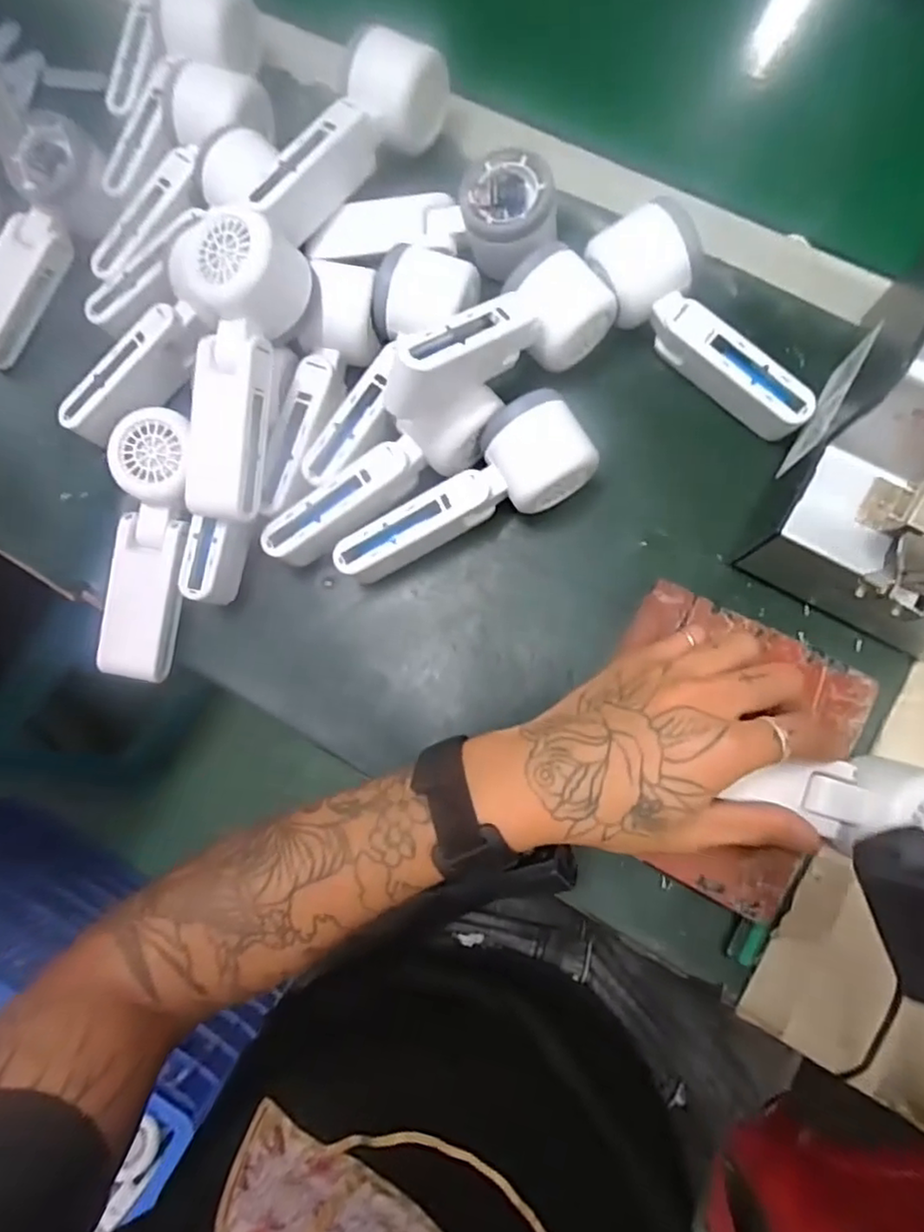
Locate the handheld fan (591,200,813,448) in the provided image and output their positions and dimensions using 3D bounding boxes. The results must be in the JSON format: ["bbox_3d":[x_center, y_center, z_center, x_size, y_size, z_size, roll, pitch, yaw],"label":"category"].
[{"bbox_3d":[0.141,-0.176,0.400,0.054,0.053,0.168,-33,80,0],"label":"handheld fan"}]

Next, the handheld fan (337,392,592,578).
[{"bbox_3d":[0.002,-0.071,0.406,0.167,0.048,0.059,-32,80,0],"label":"handheld fan"}]

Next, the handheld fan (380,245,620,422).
[{"bbox_3d":[0.017,-0.165,0.377,0.160,0.051,0.061,-34,80,-24],"label":"handheld fan"}]

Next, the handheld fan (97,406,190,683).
[{"bbox_3d":[-0.198,-0.044,0.407,0.046,0.029,0.164,9,99,6],"label":"handheld fan"}]

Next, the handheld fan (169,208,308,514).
[{"bbox_3d":[-0.134,-0.142,0.381,0.063,0.054,0.164,12,102,7],"label":"handheld fan"}]

